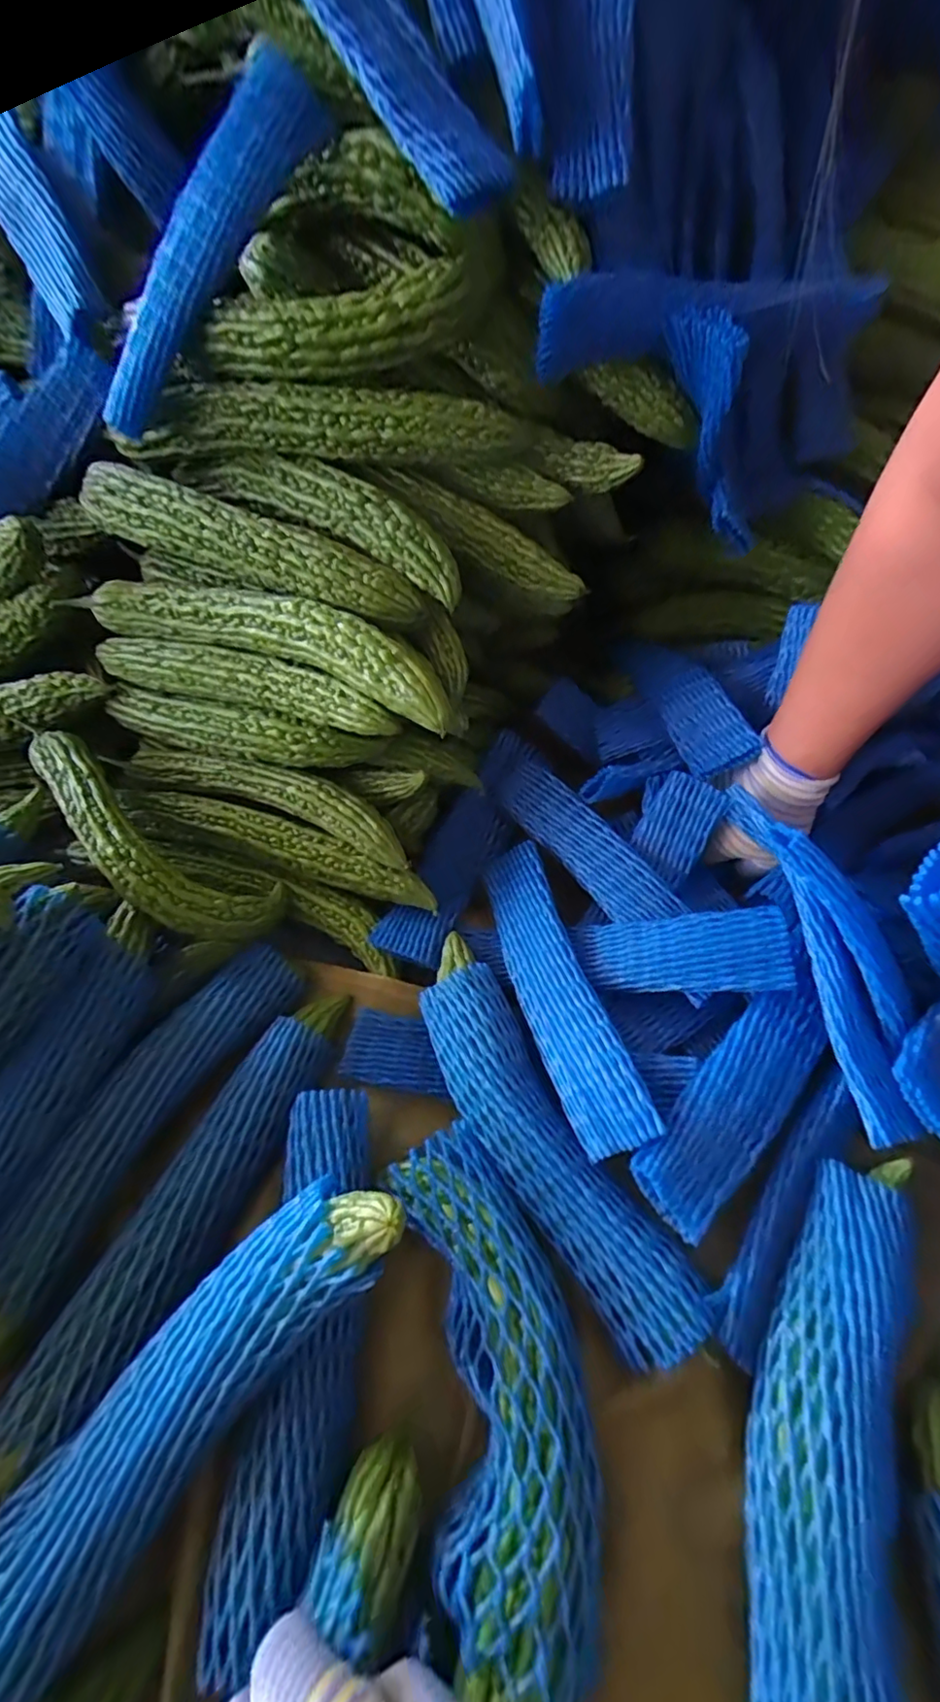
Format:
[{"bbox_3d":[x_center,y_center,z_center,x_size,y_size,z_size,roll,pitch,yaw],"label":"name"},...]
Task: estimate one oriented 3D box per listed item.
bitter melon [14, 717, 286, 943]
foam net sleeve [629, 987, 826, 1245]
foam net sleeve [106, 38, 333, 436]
[{"bbox_3d":[-0.252,-0.019,0.462,0.245,0.059,0.087,41,63,11],"label":"bitter melon"},{"bbox_3d":[0.166,0.151,0.369,0.170,0.027,0.052,-39,62,-24],"label":"foam net sleeve"},{"bbox_3d":[-0.185,-0.402,0.407,0.242,0.041,0.044,-51,61,13],"label":"foam net sleeve"}]

